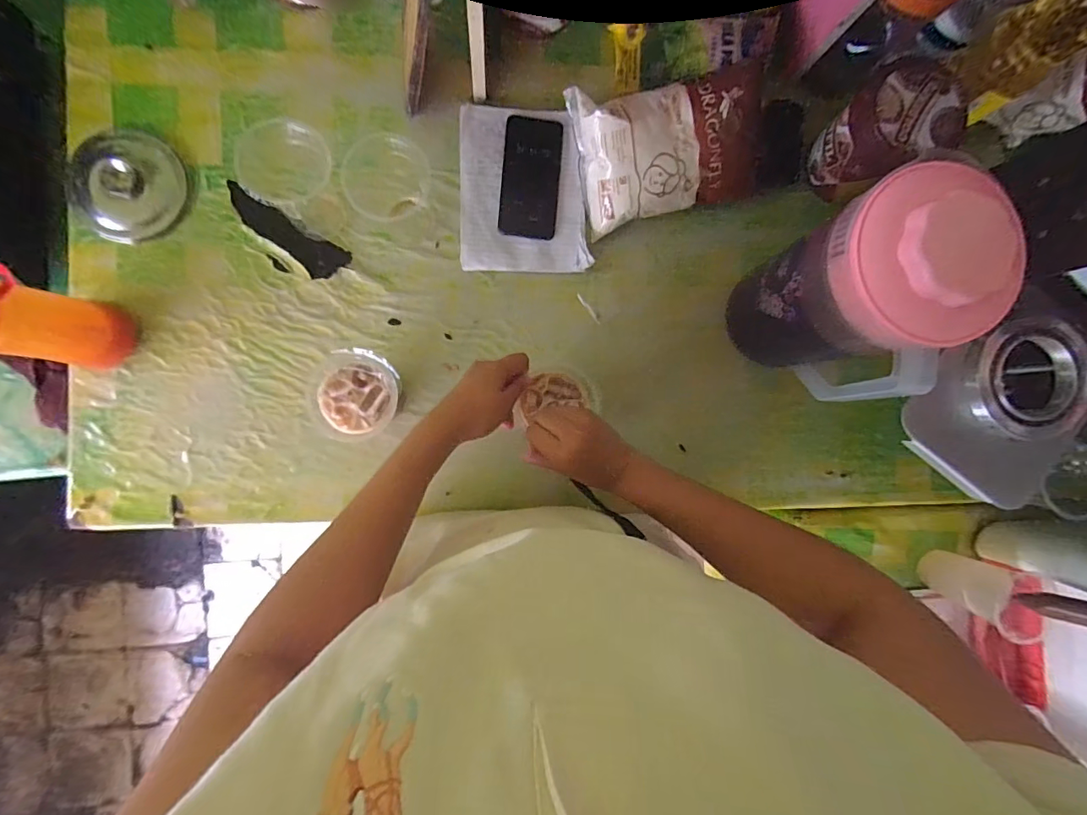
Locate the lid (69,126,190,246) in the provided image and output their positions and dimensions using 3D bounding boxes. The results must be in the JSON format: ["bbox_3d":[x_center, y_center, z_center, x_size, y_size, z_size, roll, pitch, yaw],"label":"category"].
[{"bbox_3d":[-0.511,-0.276,0.573,0.127,0.027,0.133,0,90,-5],"label":"lid"}]

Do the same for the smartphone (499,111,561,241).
[{"bbox_3d":[-0.016,-0.303,0.626,0.075,0.009,0.153,5,89,-5],"label":"smartphone"}]

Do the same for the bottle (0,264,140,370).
[{"bbox_3d":[-0.507,-0.088,0.478,0.059,0.192,0.081,22,87,-5],"label":"bottle"}]

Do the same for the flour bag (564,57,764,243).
[{"bbox_3d":[0.166,-0.326,0.592,0.245,0.078,0.153,-14,91,-5],"label":"flour bag"}]

